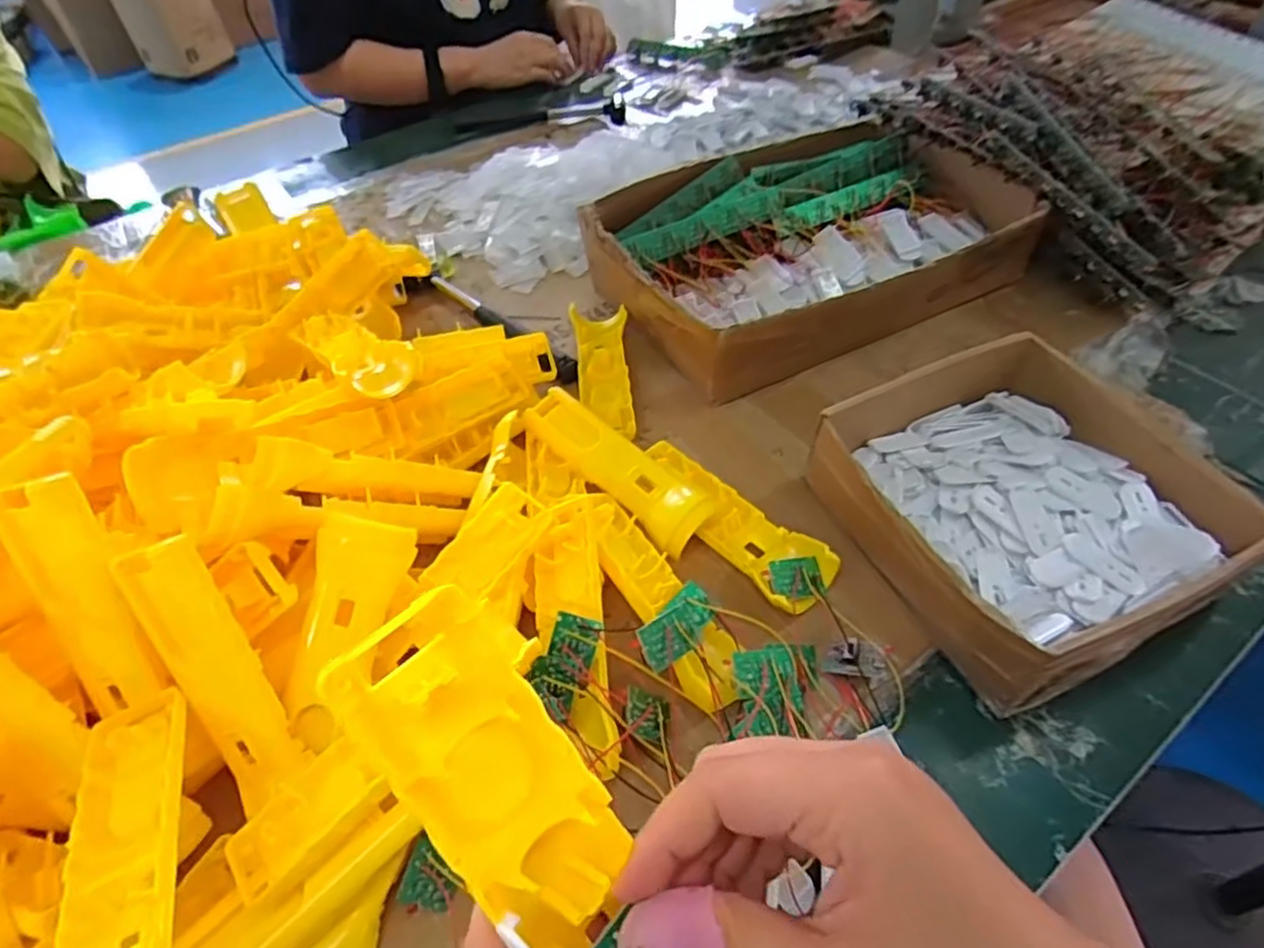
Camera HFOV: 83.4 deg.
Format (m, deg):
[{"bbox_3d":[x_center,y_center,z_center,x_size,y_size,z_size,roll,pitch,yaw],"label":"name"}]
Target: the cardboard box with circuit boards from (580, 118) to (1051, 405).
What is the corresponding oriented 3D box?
[{"bbox_3d":[0.160,-0.214,0.657,0.358,0.075,0.250,-25,52,-18],"label":"cardboard box with circuit boards"}]

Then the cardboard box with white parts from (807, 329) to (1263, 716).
[{"bbox_3d":[0.246,0.017,0.469,0.203,0.075,0.220,-22,51,-15],"label":"cardboard box with white parts"}]

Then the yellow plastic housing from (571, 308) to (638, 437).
[{"bbox_3d":[-0.023,-0.091,0.603,0.045,0.018,0.153,-7,48,-2],"label":"yellow plastic housing"}]

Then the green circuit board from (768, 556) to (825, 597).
[{"bbox_3d":[0.106,0.067,0.455,0.034,0.004,0.024,-5,66,-15],"label":"green circuit board"}]

